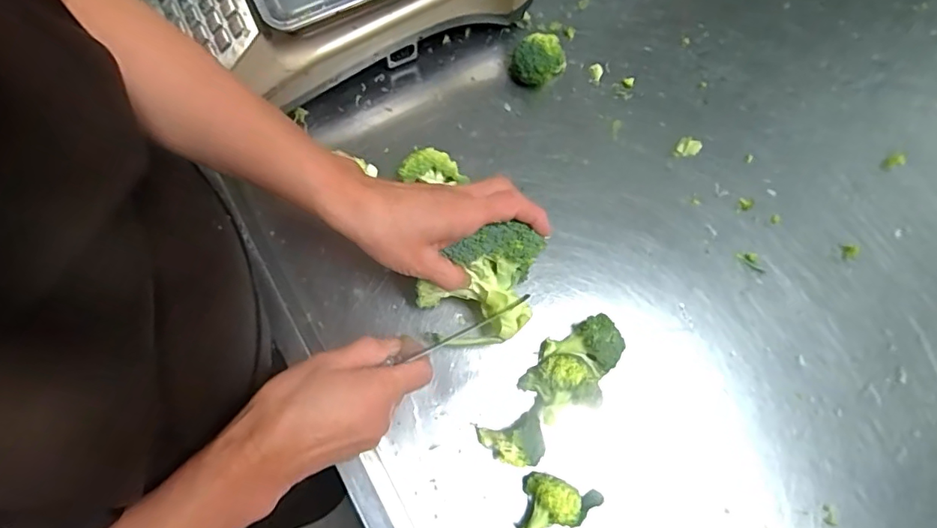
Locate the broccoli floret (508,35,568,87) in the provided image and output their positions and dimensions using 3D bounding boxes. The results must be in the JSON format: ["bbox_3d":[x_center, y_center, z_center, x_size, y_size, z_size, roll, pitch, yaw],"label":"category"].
[{"bbox_3d":[0.066,-0.198,0.520,0.050,0.047,0.037,35,77,8],"label":"broccoli floret"}]

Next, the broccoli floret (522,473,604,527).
[{"bbox_3d":[0.077,0.197,0.427,0.063,0.044,0.048,7,75,0],"label":"broccoli floret"}]

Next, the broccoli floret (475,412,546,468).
[{"bbox_3d":[0.036,0.148,0.436,0.050,0.041,0.037,-11,76,-4],"label":"broccoli floret"}]

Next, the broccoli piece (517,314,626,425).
[{"bbox_3d":[0.092,0.086,0.448,0.065,0.050,0.090,34,77,7],"label":"broccoli piece"}]

